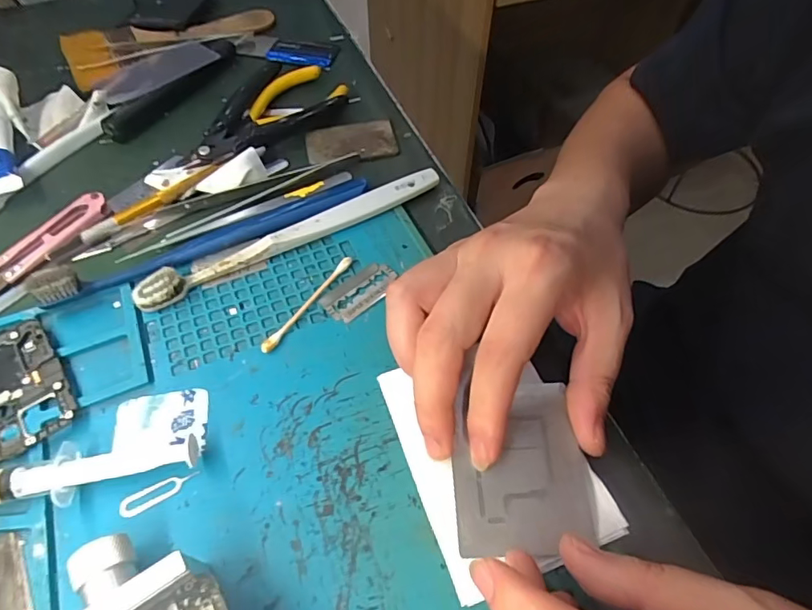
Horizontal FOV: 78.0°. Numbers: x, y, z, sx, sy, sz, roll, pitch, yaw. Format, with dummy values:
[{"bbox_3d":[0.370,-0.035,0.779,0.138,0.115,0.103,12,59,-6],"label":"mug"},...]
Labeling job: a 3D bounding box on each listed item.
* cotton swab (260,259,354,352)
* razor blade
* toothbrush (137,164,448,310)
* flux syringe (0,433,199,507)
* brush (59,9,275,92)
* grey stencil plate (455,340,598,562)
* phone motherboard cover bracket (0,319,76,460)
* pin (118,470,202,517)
[{"bbox_3d":[-0.051,-0.002,0.266,0.007,0.005,0.071,30,61,18],"label":"cotton swab"},{"bbox_3d":[-0.025,-0.008,0.271,0.042,0.004,0.023,-36,64,-22],"label":"razor blade"},{"bbox_3d":[-0.061,-0.041,0.287,0.181,0.012,0.016,-26,61,-17],"label":"toothbrush"},{"bbox_3d":[-0.157,0.073,0.207,0.137,0.017,0.020,-9,57,-7],"label":"flux syringe"},{"bbox_3d":[-0.191,-0.222,0.413,0.165,0.011,0.062,-23,60,-15],"label":"brush"},{"bbox_3d":[0.048,0.065,0.213,0.055,0.006,0.074,0,56,0],"label":"grey stencil plate"},{"bbox_3d":[-0.186,0.040,0.235,0.047,0.006,0.067,-32,62,-20],"label":"phone motherboard cover bracket"},{"bbox_3d":[-0.105,0.079,0.213,0.033,0.004,0.009,-24,60,-16],"label":"pin"}]

